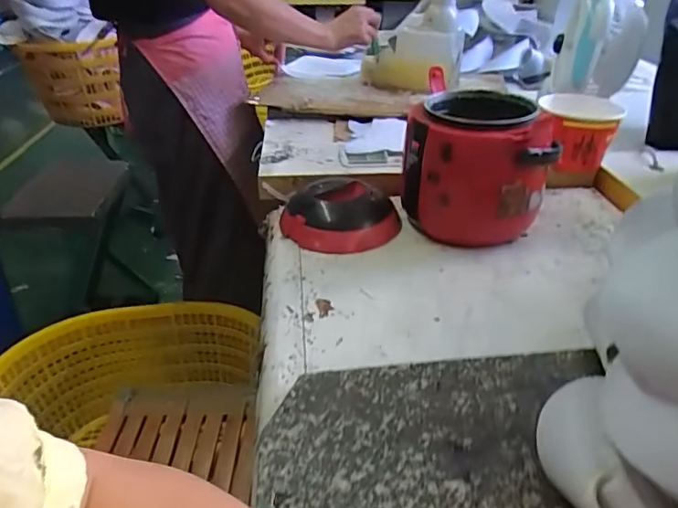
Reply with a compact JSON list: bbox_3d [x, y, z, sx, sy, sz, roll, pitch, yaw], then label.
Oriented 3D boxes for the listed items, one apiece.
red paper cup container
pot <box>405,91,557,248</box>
[{"bbox_3d":[0.366,-0.175,0.827,0.098,0.134,0.099,-1,32,0],"label":"red paper cup container"},{"bbox_3d":[0.181,-0.112,0.699,0.180,0.168,0.148,-1,31,3],"label":"pot"}]

